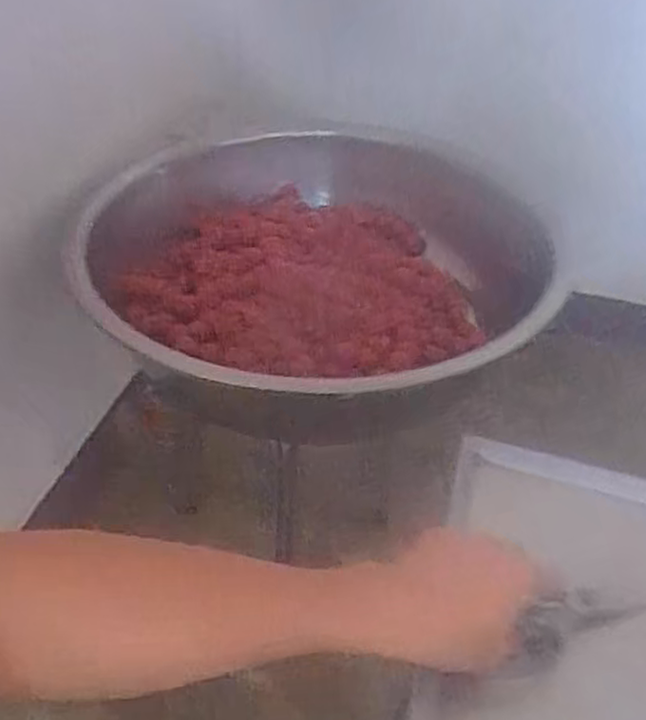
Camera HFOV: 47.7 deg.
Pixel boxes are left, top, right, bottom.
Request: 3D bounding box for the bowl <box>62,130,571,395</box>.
[{"bbox_3d":[-0.011,-0.141,1.152,0.701,0.189,0.676,3,42,-3],"label":"bowl"}]

